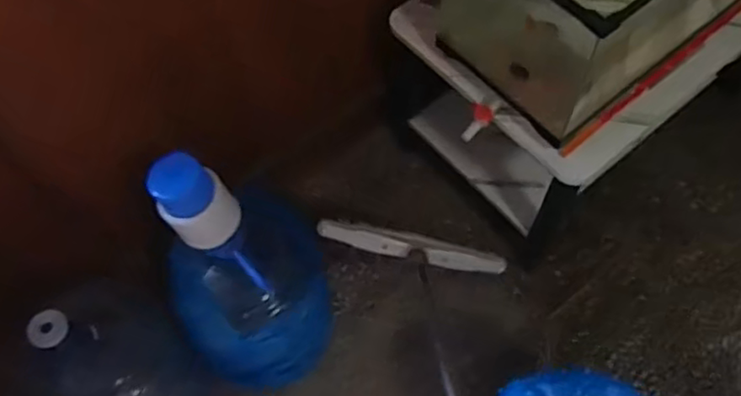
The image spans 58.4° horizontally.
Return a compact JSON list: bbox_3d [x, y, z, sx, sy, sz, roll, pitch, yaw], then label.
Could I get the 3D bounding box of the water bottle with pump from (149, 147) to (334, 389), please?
[{"bbox_3d":[-0.201,0.145,1.166,0.244,0.682,0.276,-13,62,-3],"label":"water bottle with pump"}]

